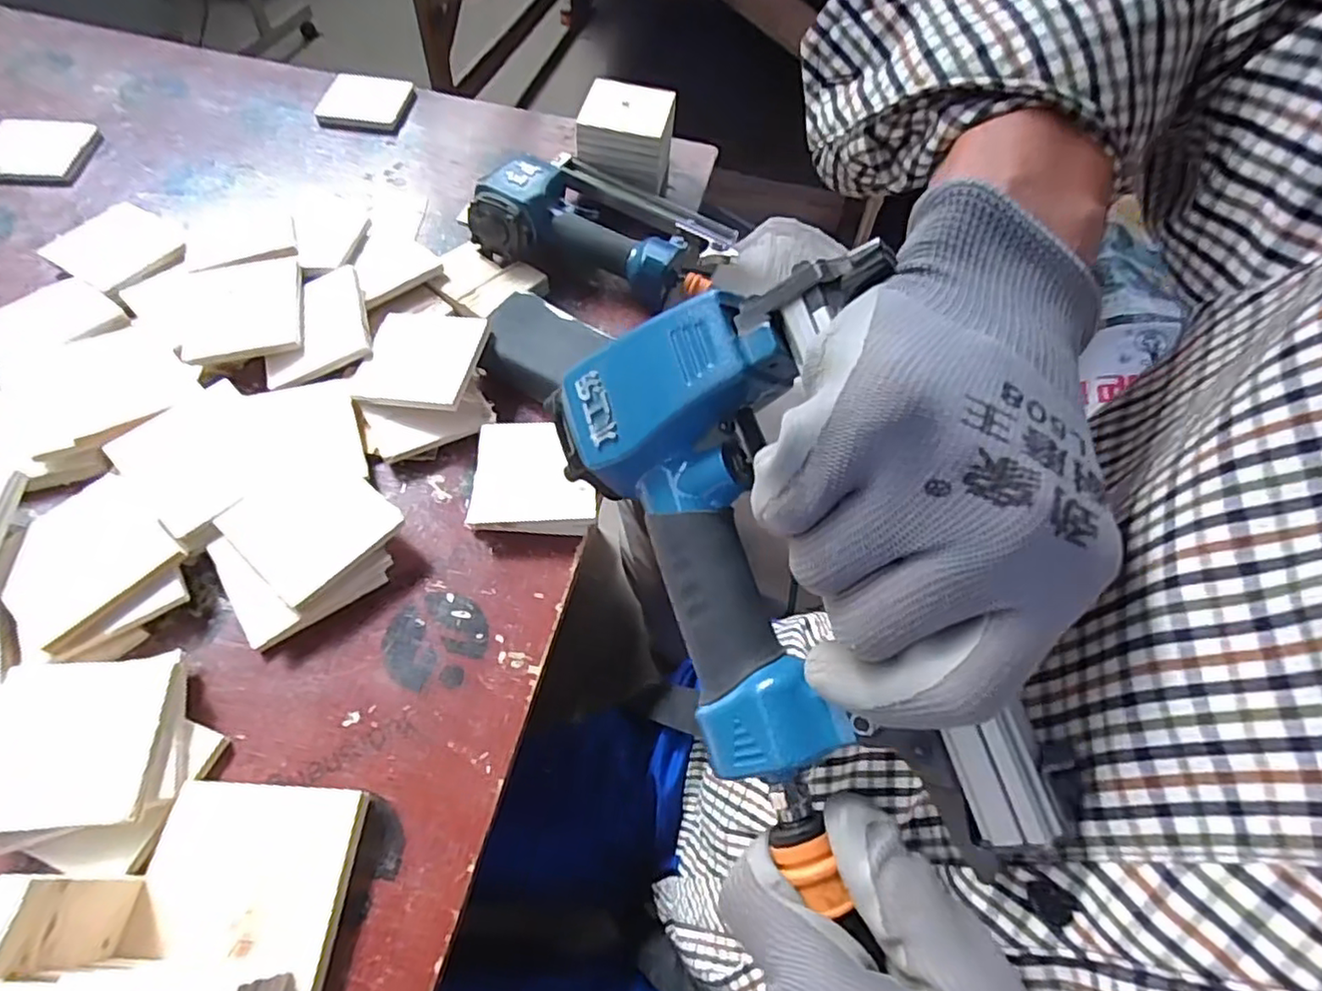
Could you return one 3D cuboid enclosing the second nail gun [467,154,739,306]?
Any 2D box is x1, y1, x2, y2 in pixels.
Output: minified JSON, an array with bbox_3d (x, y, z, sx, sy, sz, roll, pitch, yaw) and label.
[{"bbox_3d":[-0.048,-0.269,0.626,0.227,0.064,0.145,19,58,8],"label":"second nail gun"}]

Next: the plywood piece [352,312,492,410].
[{"bbox_3d":[-0.196,-0.112,0.534,0.088,0.011,0.092,8,64,6],"label":"plywood piece"}]

